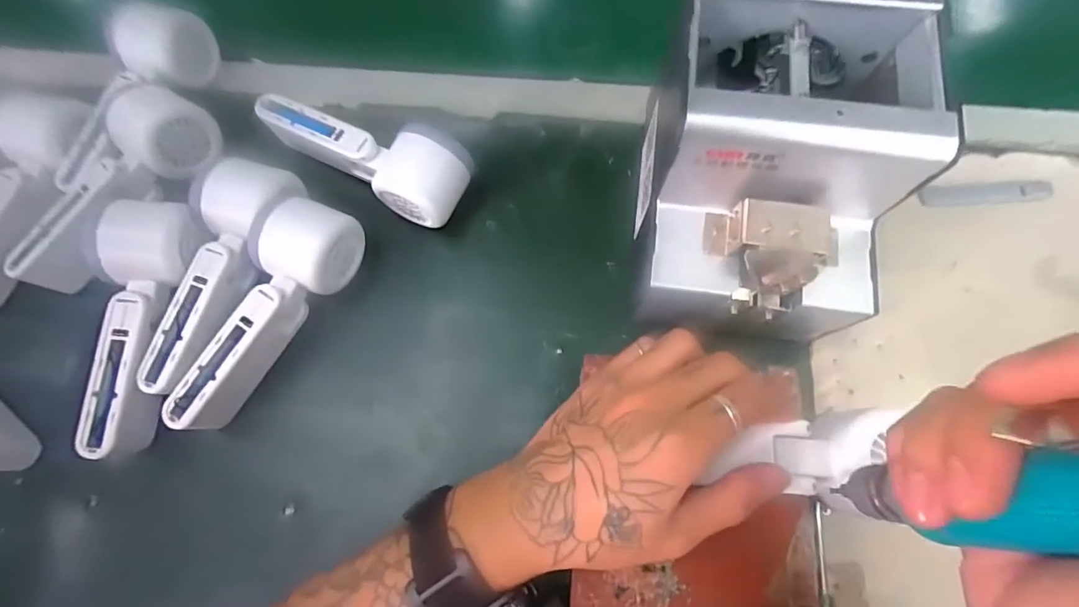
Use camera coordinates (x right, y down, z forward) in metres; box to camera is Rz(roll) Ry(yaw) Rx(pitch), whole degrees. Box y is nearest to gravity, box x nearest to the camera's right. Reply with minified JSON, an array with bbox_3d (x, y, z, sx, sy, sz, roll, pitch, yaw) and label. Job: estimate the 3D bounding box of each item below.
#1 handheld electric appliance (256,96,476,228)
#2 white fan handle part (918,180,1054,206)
[{"bbox_3d":[-0.128,-0.114,0.363,0.162,0.053,0.060,27,75,10],"label":"handheld electric appliance"},{"bbox_3d":[0.335,-0.083,0.367,0.097,0.004,0.017,-3,72,1],"label":"white fan handle part"}]

